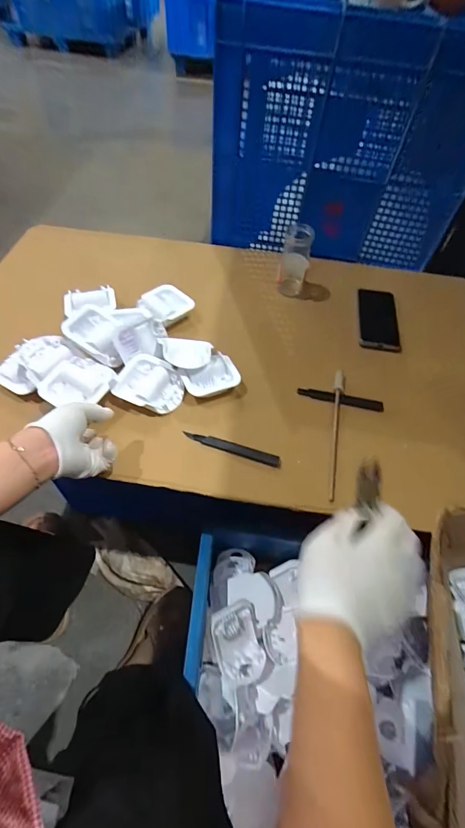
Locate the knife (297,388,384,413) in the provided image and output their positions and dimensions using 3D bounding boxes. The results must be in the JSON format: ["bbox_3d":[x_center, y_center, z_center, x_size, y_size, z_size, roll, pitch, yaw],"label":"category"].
[{"bbox_3d":[0.182,-0.024,0.610,0.141,0.010,0.020,10,55,3],"label":"knife"}]

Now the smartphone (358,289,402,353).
[{"bbox_3d":[0.286,-0.182,0.709,0.076,0.012,0.148,7,66,0],"label":"smartphone"}]

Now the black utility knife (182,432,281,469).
[{"bbox_3d":[0.000,0.050,0.541,0.147,0.006,0.018,17,55,8],"label":"black utility knife"}]

